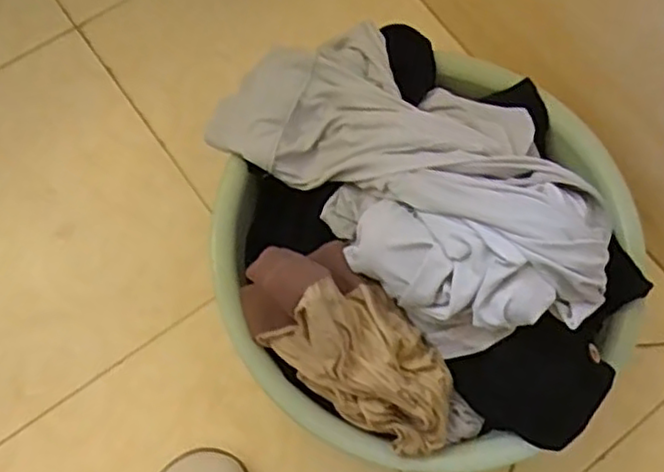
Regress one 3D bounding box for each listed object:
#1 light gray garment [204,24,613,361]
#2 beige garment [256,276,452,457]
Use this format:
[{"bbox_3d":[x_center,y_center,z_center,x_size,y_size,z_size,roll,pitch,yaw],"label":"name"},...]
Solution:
[{"bbox_3d":[0.072,-0.048,0.485,0.193,0.093,0.285,-39,56,-14],"label":"light gray garment"},{"bbox_3d":[0.027,0.080,0.428,0.080,0.063,0.127,-41,79,-14],"label":"beige garment"}]

